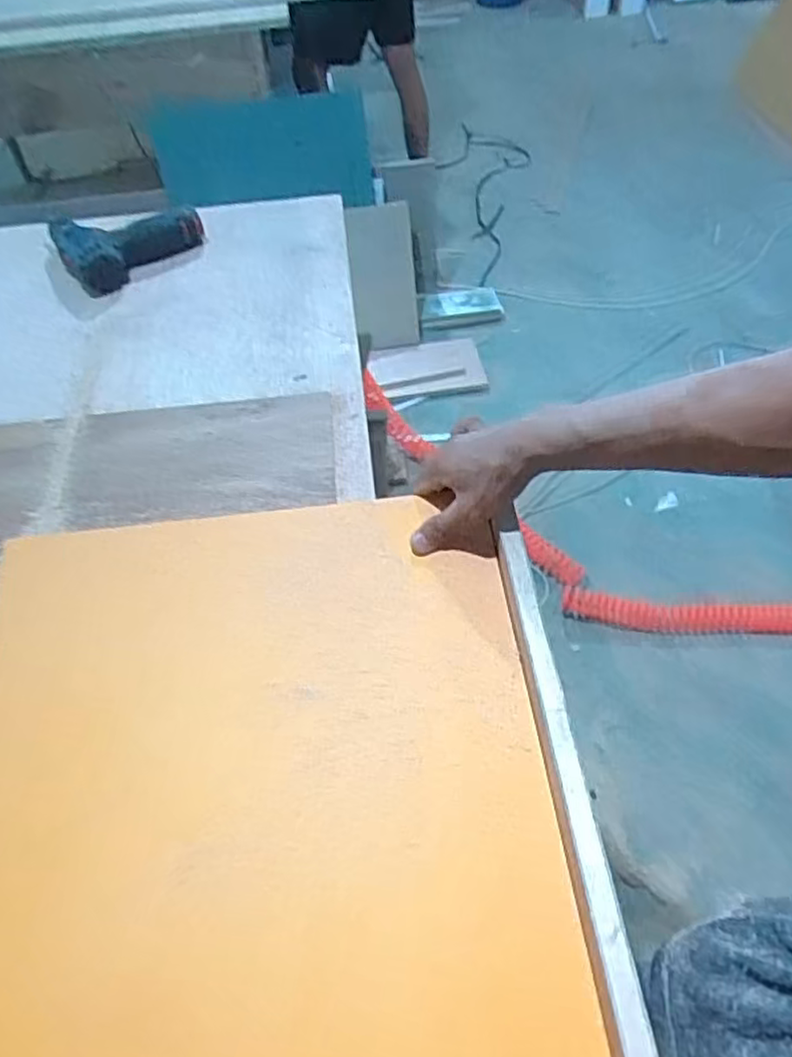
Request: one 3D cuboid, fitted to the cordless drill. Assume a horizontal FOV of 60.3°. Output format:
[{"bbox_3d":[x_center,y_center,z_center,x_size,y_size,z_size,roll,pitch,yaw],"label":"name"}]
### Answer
[{"bbox_3d":[-0.375,-0.399,0.941,0.135,0.047,0.182,38,61,27],"label":"cordless drill"}]

